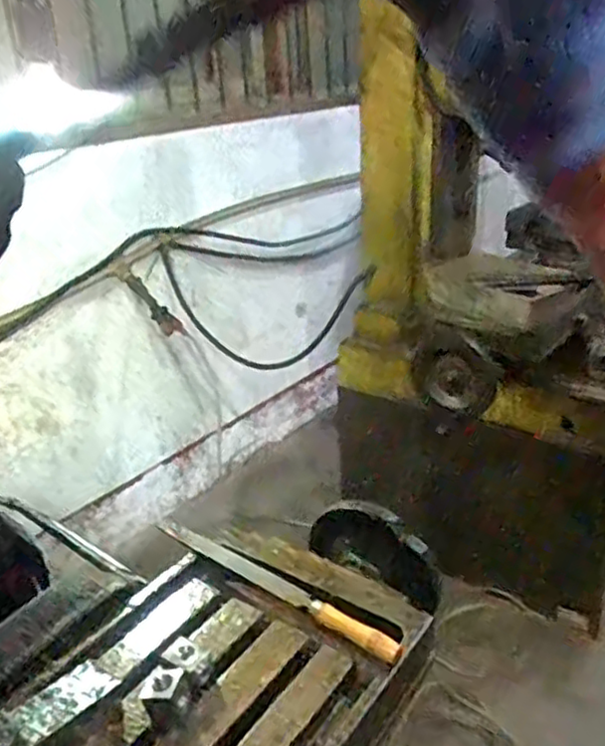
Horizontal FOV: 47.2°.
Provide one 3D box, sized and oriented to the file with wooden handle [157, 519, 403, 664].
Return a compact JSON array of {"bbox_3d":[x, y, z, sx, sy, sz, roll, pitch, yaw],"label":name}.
[{"bbox_3d":[-0.030,0.189,0.635,0.283,0.020,0.024,17,32,37],"label":"file with wooden handle"}]

